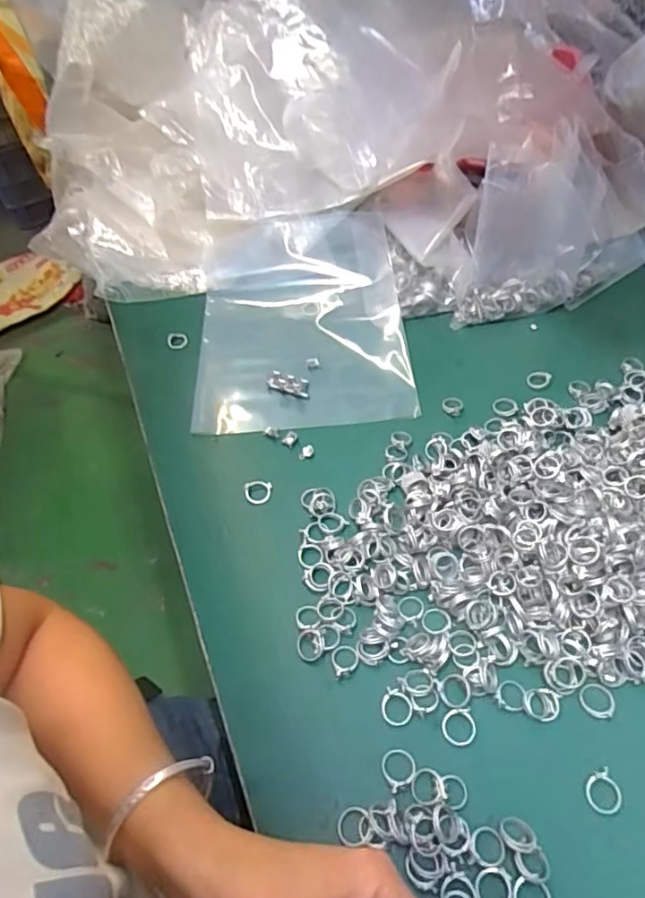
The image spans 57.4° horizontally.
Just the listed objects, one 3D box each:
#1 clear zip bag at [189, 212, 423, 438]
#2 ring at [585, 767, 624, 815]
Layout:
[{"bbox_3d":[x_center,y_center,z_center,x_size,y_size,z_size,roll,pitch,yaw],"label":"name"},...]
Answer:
[{"bbox_3d":[-0.031,-0.153,0.652,0.231,0.040,0.306,-5,51,1],"label":"clear zip bag"},{"bbox_3d":[0.173,0.211,0.361,0.021,0.006,0.023,-2,51,3],"label":"ring"}]

